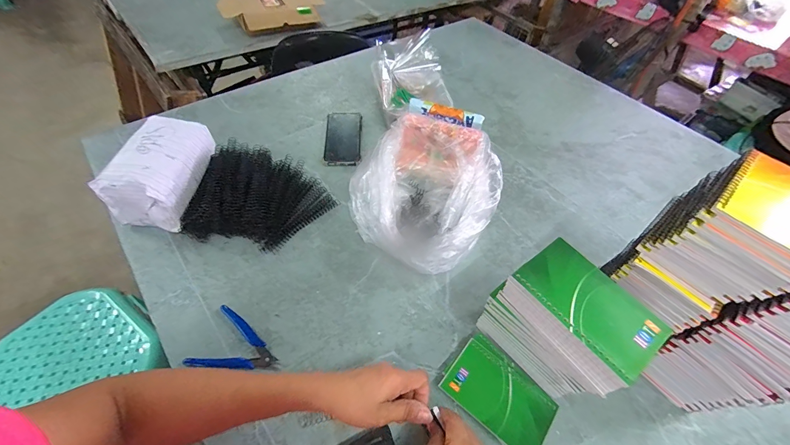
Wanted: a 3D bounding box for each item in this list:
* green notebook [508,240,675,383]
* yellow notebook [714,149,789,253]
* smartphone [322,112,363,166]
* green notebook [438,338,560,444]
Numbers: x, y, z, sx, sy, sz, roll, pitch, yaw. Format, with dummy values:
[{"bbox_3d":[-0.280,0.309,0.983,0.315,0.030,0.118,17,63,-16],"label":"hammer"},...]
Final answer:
[{"bbox_3d":[0.192,0.077,0.330,0.080,0.007,0.129,-29,61,-25],"label":"green notebook"},{"bbox_3d":[0.358,-0.018,0.308,0.119,0.010,0.089,-35,63,-26],"label":"yellow notebook"},{"bbox_3d":[-0.114,-0.188,0.740,0.080,0.014,0.169,1,52,-6],"label":"smartphone"},{"bbox_3d":[0.130,0.217,0.420,0.127,0.007,0.078,35,59,21],"label":"green notebook"}]

